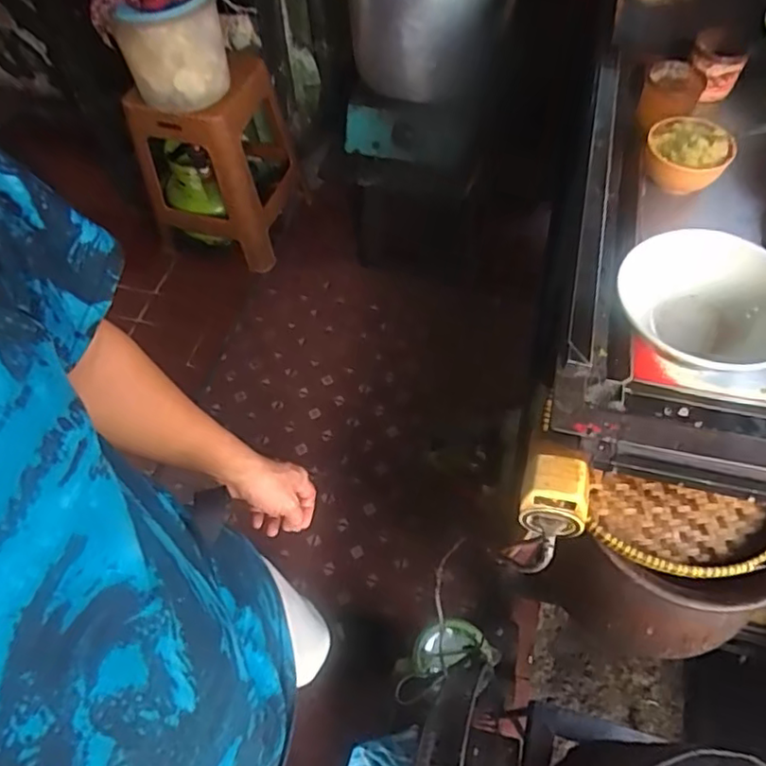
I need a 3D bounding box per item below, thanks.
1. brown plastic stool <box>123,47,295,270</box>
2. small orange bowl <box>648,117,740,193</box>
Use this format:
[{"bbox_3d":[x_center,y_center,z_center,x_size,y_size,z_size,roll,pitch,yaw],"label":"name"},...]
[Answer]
[{"bbox_3d":[-0.437,-0.615,1.684,0.335,0.463,0.340,19,62,14],"label":"brown plastic stool"},{"bbox_3d":[0.329,-0.247,0.666,0.085,0.055,0.075,24,63,17],"label":"small orange bowl"}]

